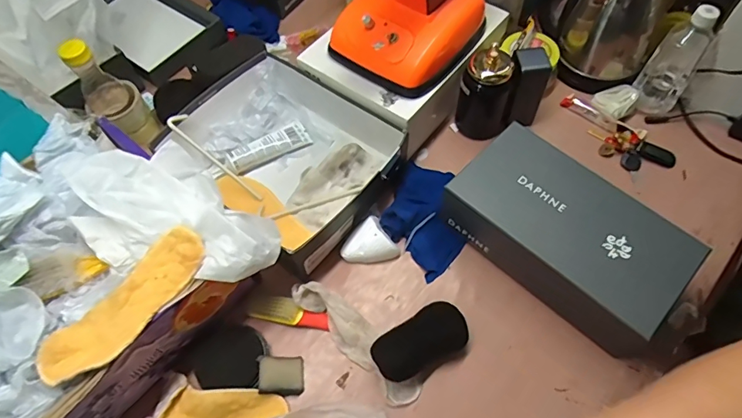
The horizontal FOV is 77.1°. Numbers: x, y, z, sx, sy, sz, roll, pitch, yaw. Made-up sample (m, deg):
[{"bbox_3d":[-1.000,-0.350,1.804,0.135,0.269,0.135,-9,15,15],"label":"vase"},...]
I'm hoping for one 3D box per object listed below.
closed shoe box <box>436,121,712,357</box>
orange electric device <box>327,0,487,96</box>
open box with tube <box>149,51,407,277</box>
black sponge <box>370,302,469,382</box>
[{"bbox_3d":[0.260,0.036,0.640,0.289,0.120,0.146,39,69,21],"label":"closed shoe box"},{"bbox_3d":[0.052,-0.318,0.669,0.175,0.201,0.193,33,67,19],"label":"orange electric device"},{"bbox_3d":[-0.136,-0.087,0.733,0.327,0.090,0.247,36,68,20],"label":"open box with tube"},{"bbox_3d":[0.064,0.175,0.613,0.125,0.037,0.061,-25,63,-12],"label":"black sponge"}]

